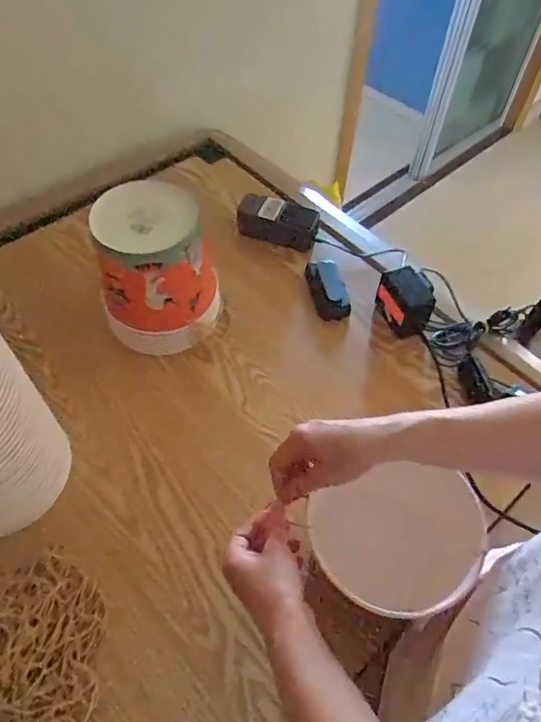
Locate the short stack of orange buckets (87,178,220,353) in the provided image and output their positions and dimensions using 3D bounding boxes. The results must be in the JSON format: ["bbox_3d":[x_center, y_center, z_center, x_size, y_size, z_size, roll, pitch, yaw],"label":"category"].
[{"bbox_3d":[-0.146,-0.122,0.703,0.146,0.186,0.147,-1,55,-3],"label":"short stack of orange buckets"}]

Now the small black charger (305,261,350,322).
[{"bbox_3d":[0.088,-0.110,0.804,0.054,0.026,0.102,-11,56,-9],"label":"small black charger"}]

